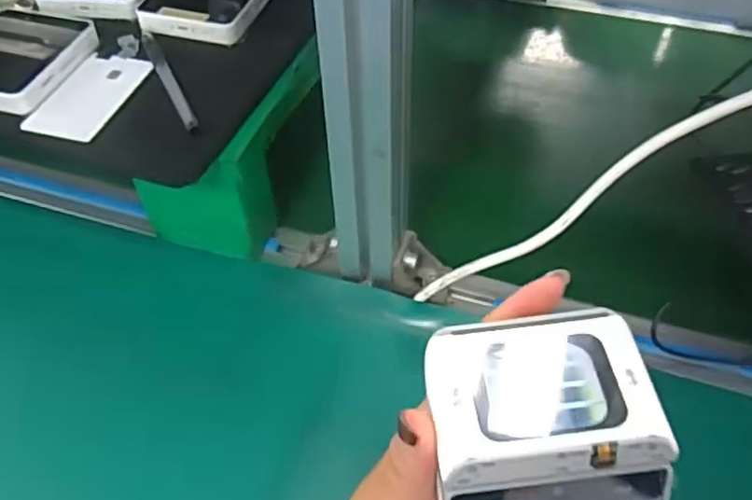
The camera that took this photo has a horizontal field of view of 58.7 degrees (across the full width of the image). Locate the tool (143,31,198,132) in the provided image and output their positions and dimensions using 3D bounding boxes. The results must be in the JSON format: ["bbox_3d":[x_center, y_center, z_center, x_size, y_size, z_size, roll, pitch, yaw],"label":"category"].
[{"bbox_3d":[-0.149,-0.122,0.482,0.010,0.009,0.124,-21,53,-16],"label":"tool"}]

